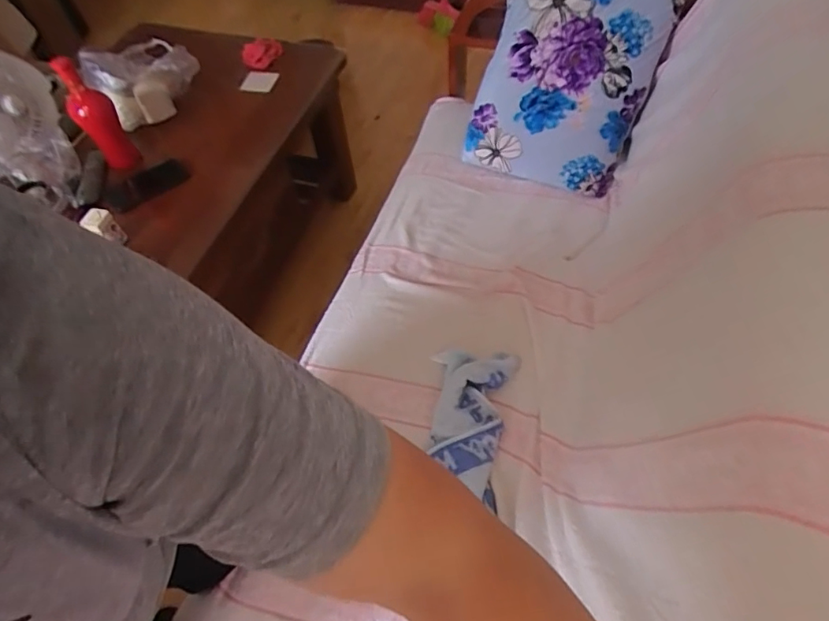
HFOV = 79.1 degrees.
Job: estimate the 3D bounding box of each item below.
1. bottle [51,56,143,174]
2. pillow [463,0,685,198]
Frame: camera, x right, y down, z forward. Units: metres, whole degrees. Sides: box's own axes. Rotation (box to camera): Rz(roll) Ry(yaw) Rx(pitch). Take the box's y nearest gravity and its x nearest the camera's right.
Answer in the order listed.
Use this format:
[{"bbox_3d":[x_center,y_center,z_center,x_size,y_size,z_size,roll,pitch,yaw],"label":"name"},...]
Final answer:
[{"bbox_3d":[-0.680,-0.411,1.074,0.083,0.241,0.072,-39,61,-19],"label":"bottle"},{"bbox_3d":[0.346,-0.593,1.086,0.376,0.626,0.101,18,17,16],"label":"pillow"}]

